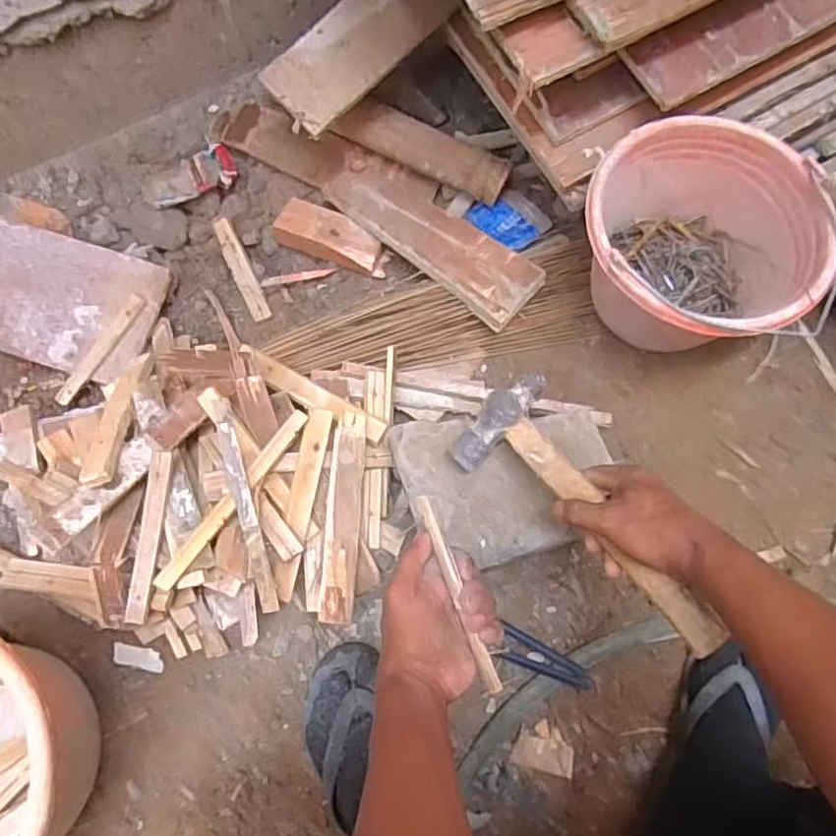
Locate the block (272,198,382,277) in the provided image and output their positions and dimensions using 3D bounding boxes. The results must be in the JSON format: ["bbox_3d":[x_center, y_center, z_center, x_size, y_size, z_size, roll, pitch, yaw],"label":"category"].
[{"bbox_3d":[-0.114,-0.234,0.840,0.144,0.039,0.057,26,75,9],"label":"block"}]

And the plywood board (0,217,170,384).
[{"bbox_3d":[-0.481,-0.159,0.797,0.305,0.015,0.160,18,80,-1],"label":"plywood board"}]

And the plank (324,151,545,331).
[{"bbox_3d":[0.012,-0.233,0.813,0.317,0.022,0.095,41,71,20],"label":"plank"}]

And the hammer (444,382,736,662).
[{"bbox_3d":[0.142,0.083,0.560,0.105,0.037,0.285,-32,57,-10],"label":"hammer"}]

